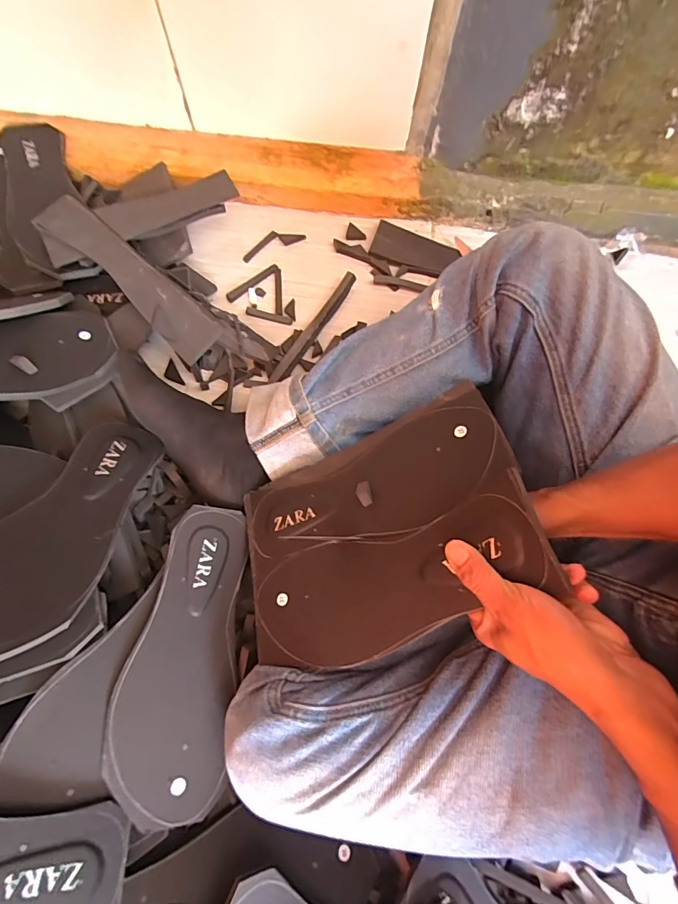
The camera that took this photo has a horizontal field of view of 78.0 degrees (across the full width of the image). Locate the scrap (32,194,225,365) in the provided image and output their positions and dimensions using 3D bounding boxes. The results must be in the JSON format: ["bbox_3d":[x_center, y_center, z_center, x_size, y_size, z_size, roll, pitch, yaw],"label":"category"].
[{"bbox_3d":[-0.254,-0.219,0.519,0.257,0.016,0.066,42,77,0],"label":"scrap"}]

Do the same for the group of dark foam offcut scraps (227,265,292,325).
[{"bbox_3d":[-0.112,-0.213,0.574,0.076,0.010,0.093,-12,72,-5],"label":"group of dark foam offcut scraps"}]

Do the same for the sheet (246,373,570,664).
[{"bbox_3d":[0.024,0.062,0.353,0.251,0.033,0.183,-26,54,18],"label":"sheet"}]

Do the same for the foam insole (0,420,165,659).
[{"bbox_3d":[-0.247,0.064,0.382,0.097,0.010,0.245,26,45,-10],"label":"foam insole"}]

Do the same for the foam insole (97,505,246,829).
[{"bbox_3d":[-0.140,0.173,0.375,0.096,0.010,0.247,13,65,-26],"label":"foam insole"}]

